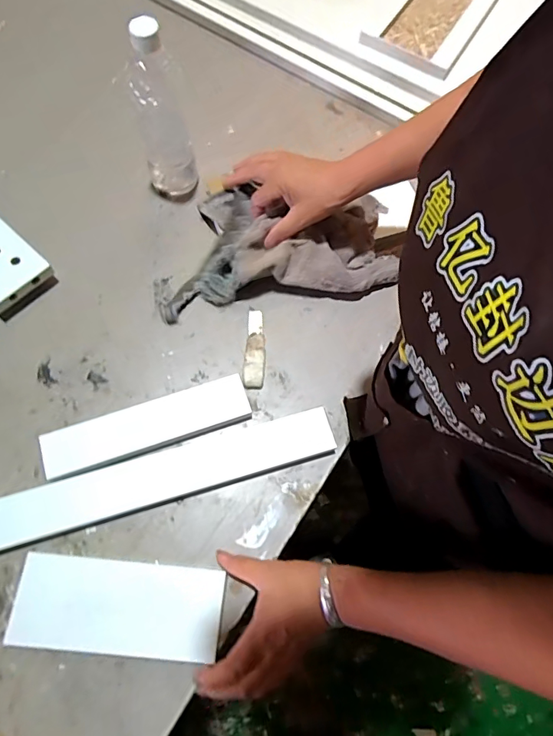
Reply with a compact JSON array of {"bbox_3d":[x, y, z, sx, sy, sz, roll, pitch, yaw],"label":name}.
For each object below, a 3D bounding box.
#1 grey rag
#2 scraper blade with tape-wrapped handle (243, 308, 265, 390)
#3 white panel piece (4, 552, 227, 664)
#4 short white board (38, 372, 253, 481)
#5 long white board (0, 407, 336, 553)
[{"bbox_3d":[-0.001,-0.166,0.569,0.277,0.043,0.166,-10,73,-6],"label":"grey rag"},{"bbox_3d":[-0.025,-0.025,0.547,0.024,0.011,0.104,4,69,-3],"label":"scraper blade with tape-wrapped handle"},{"bbox_3d":[-0.147,0.223,0.422,0.188,0.016,0.076,7,72,-3],"label":"white panel piece"},{"bbox_3d":[-0.139,0.064,0.495,0.219,0.011,0.054,-18,73,-12],"label":"short white board"},{"bbox_3d":[-0.125,0.114,0.469,0.381,0.023,0.053,-15,71,-10],"label":"long white board"}]

